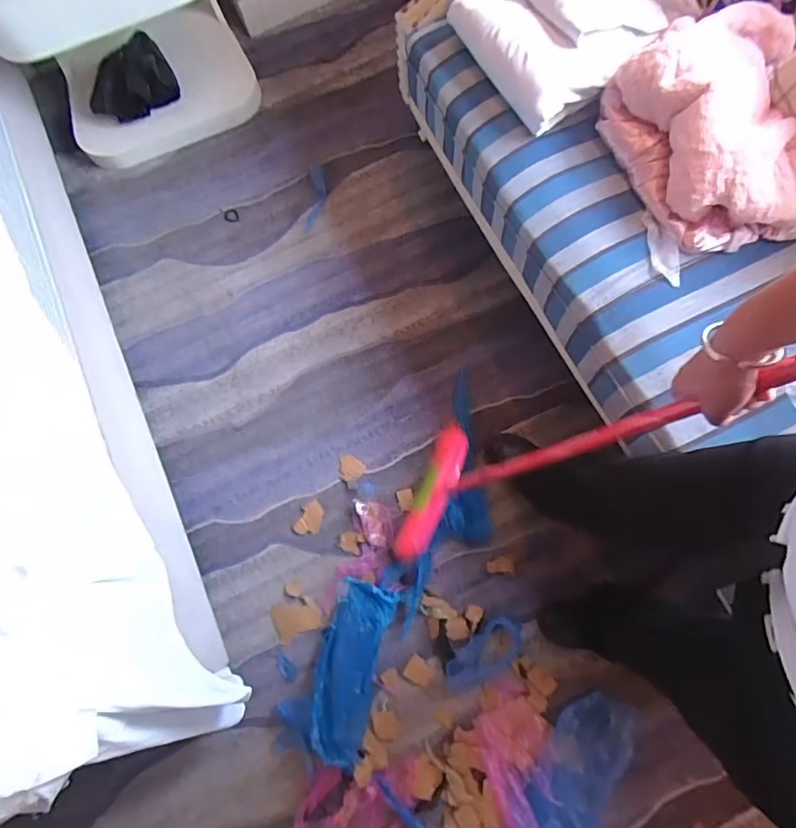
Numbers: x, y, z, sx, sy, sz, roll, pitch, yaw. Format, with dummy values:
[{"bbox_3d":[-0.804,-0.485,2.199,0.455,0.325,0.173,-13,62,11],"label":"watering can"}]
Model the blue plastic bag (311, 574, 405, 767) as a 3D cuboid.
[{"bbox_3d":[-0.104,0.546,1.108,0.135,0.082,0.339,15,76,9],"label":"blue plastic bag"}]

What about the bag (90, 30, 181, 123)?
[{"bbox_3d":[-0.767,-0.949,1.446,0.264,0.139,0.157,-26,74,-3],"label":"bag"}]

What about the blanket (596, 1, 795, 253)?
[{"bbox_3d":[0.556,-0.491,0.890,0.295,0.179,0.358,-13,73,1],"label":"blanket"}]

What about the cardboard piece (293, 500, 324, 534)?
[{"bbox_3d":[-0.212,0.257,1.242,0.056,0.008,0.084,25,77,11],"label":"cardboard piece"}]

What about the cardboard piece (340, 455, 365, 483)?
[{"bbox_3d":[-0.113,0.134,1.273,0.060,0.006,0.066,-1,74,4],"label":"cardboard piece"}]

